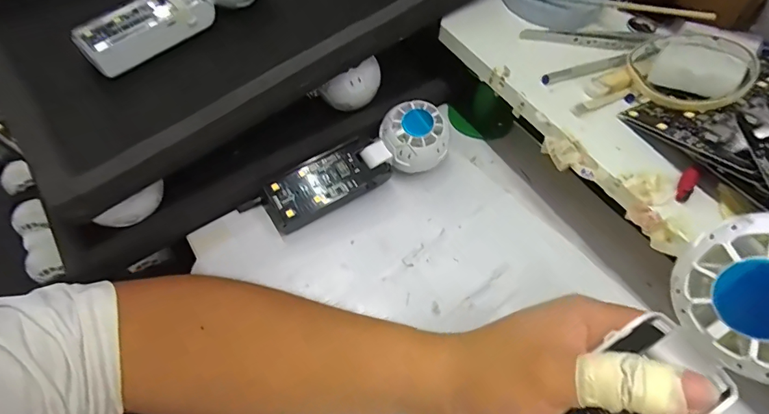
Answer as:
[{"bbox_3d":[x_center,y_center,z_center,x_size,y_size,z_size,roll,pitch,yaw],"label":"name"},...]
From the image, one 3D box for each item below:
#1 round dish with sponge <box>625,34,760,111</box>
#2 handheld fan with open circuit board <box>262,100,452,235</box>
[{"bbox_3d":[0.245,-0.110,0.348,0.075,0.014,0.088,-33,48,5],"label":"round dish with sponge"},{"bbox_3d":[-0.024,-0.034,0.387,0.174,0.042,0.055,-29,61,-8],"label":"handheld fan with open circuit board"}]

